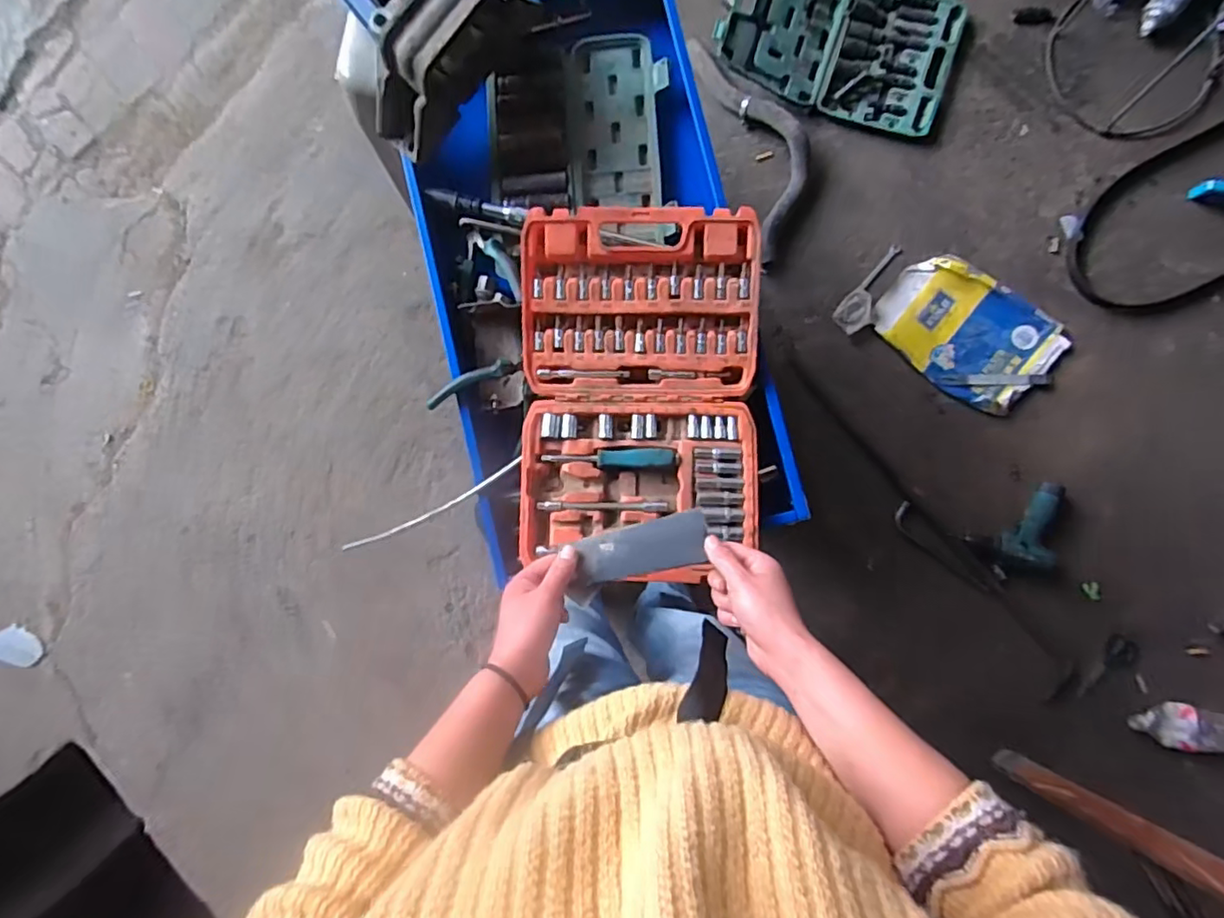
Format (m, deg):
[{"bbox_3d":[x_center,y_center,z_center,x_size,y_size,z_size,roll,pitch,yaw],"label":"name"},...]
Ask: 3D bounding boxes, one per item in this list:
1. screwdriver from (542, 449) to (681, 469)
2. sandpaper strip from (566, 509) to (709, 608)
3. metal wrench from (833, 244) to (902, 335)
[{"bbox_3d":[-0.001,0.000,0.650,0.144,0.021,0.020,0,90,4],"label":"screwdriver"},{"bbox_3d":[0.023,0.087,0.566,0.135,0.022,0.054,-20,89,-2],"label":"sandpaper strip"},{"bbox_3d":[0.545,-0.351,1.260,0.070,0.023,0.199,39,92,3],"label":"metal wrench"}]

